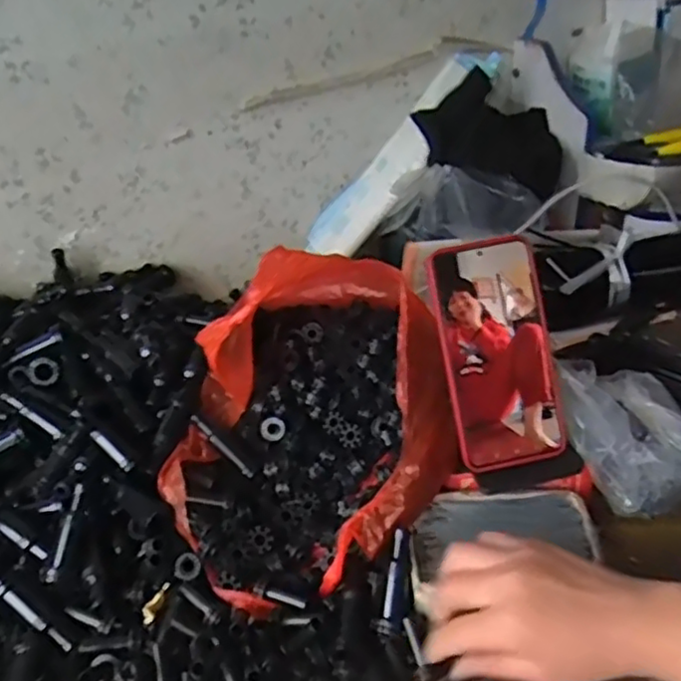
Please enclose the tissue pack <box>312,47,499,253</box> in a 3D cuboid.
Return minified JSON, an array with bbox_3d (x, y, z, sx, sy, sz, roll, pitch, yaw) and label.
[{"bbox_3d":[0.069,-0.221,0.796,0.317,0.035,0.072,-52,46,-2],"label":"tissue pack"}]

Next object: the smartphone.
[{"bbox_3d":[0.113,0.010,0.485,0.077,0.160,0.008,-12,3,-4],"label":"smartphone"}]

